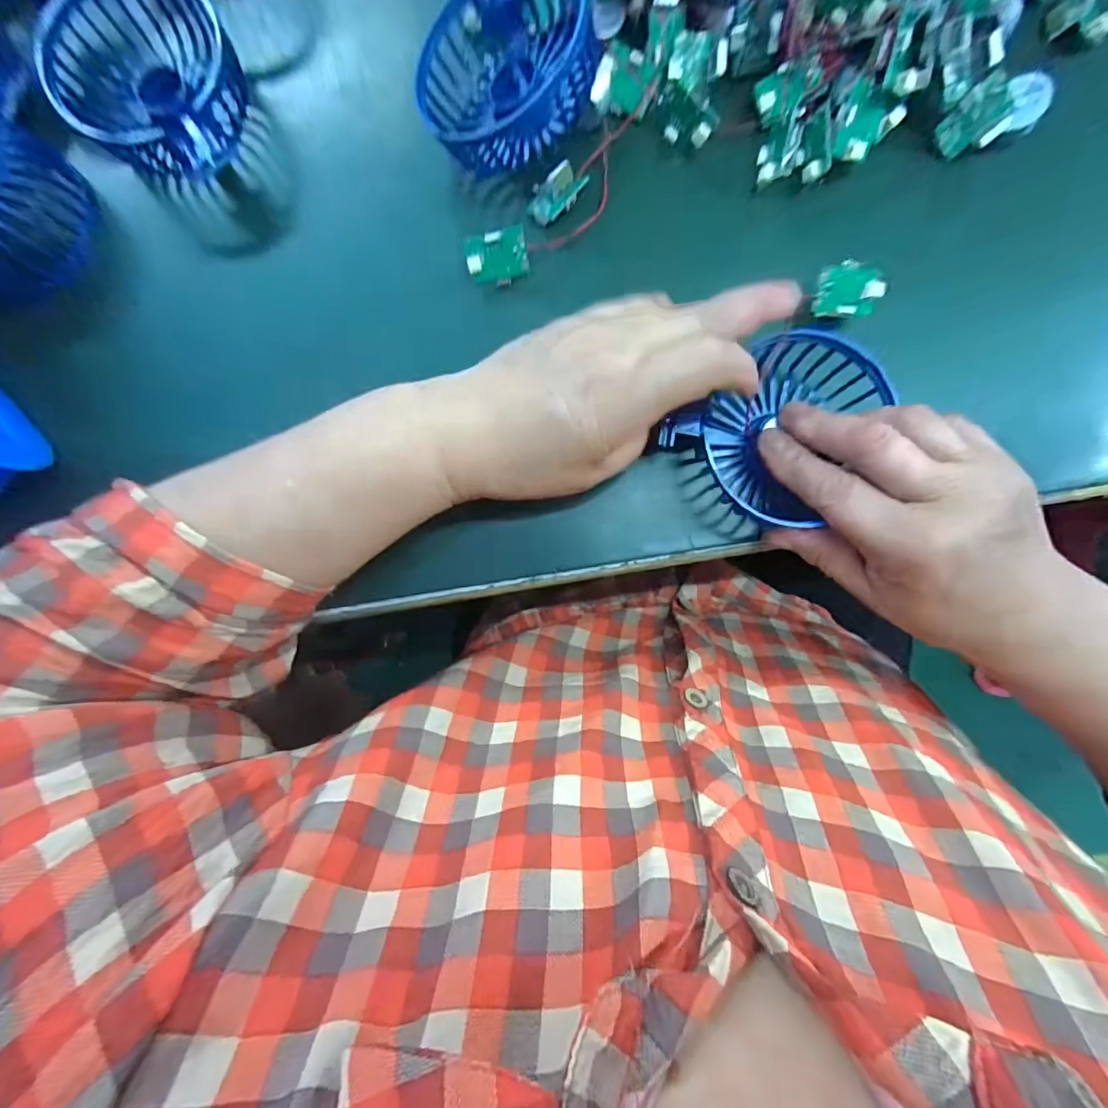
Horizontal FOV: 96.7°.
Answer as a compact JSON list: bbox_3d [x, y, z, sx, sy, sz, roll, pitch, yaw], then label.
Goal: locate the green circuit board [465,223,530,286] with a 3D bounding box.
[{"bbox_3d":[-0.029,-0.153,0.256,0.031,0.007,0.024,-9,130,7],"label":"green circuit board"}]

